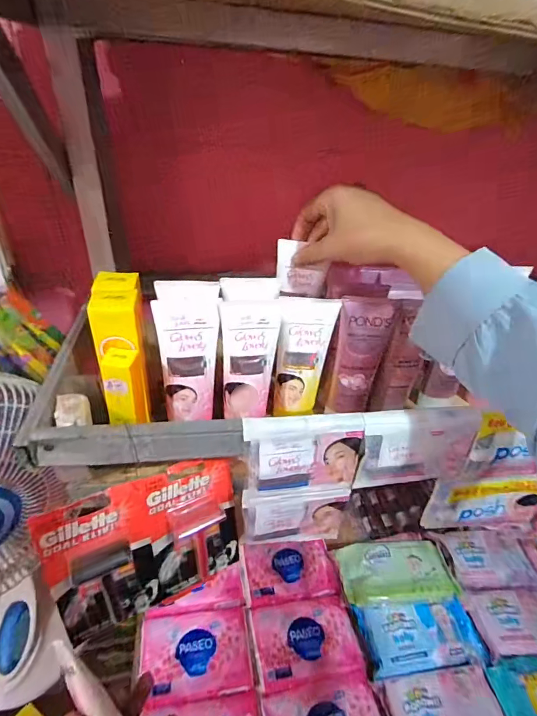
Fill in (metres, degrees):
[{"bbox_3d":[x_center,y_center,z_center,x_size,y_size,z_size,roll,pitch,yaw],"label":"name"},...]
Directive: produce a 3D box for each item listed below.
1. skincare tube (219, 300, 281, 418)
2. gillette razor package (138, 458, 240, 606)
[{"bbox_3d":[-0.019,0.005,0.377,0.052,0.120,0.025,-5,37,-16],"label":"skincare tube"},{"bbox_3d":[-0.070,0.167,0.380,0.086,0.142,0.019,-13,22,-27],"label":"gillette razor package"}]

